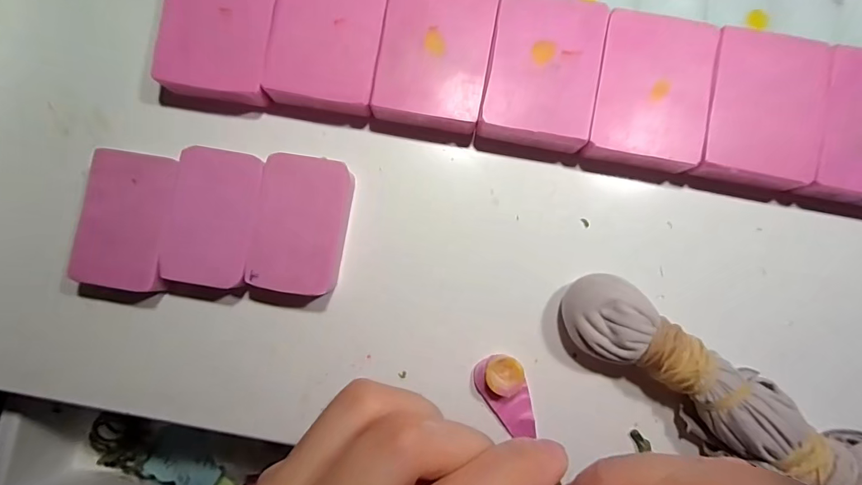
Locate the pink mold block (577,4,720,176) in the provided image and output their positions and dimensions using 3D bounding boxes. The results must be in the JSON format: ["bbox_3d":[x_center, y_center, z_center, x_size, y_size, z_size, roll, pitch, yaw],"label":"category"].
[{"bbox_3d":[0.118,-0.080,0.227,0.058,0.013,0.081,11,86,1],"label":"pink mold block"}]

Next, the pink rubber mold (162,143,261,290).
[{"bbox_3d":[-0.114,-0.013,0.225,0.044,0.021,0.070,8,86,1],"label":"pink rubber mold"}]

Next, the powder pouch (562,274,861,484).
[{"bbox_3d":[0.144,0.077,0.207,0.179,0.043,0.049,33,87,2],"label":"powder pouch"}]

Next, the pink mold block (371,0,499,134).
[{"bbox_3d":[0.002,-0.102,0.228,0.057,0.014,0.079,10,86,1],"label":"pink mold block"}]

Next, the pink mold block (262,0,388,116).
[{"bbox_3d":[-0.055,-0.112,0.229,0.057,0.013,0.079,9,86,1],"label":"pink mold block"}]

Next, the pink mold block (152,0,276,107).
[{"bbox_3d":[-0.113,-0.117,0.228,0.058,0.019,0.075,8,86,1],"label":"pink mold block"}]

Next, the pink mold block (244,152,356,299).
[{"bbox_3d":[-0.069,-0.008,0.225,0.044,0.021,0.072,6,86,1],"label":"pink mold block"}]

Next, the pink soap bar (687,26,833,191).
[{"bbox_3d":[0.177,-0.070,0.226,0.059,0.012,0.080,14,86,1],"label":"pink soap bar"}]

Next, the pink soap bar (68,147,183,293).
[{"bbox_3d":[-0.158,-0.011,0.226,0.046,0.022,0.070,8,86,1],"label":"pink soap bar"}]

